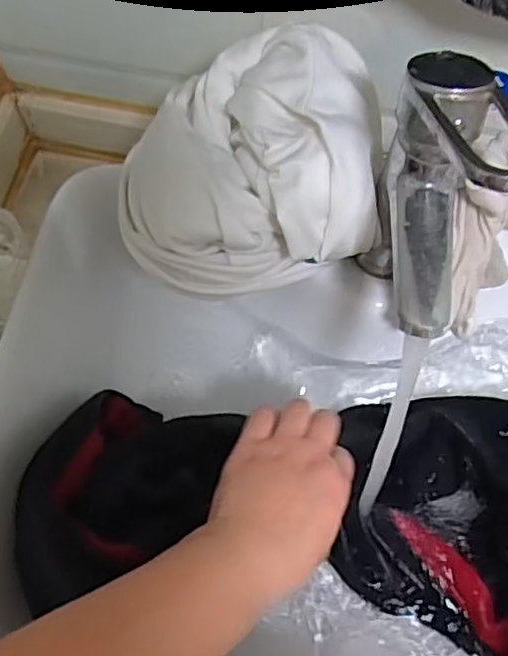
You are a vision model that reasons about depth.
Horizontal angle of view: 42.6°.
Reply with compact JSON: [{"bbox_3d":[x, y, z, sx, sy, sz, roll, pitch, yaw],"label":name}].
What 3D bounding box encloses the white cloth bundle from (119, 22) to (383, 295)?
[{"bbox_3d":[-0.005,-0.109,0.421,0.158,0.091,0.143,1,67,-1],"label":"white cloth bundle"}]

